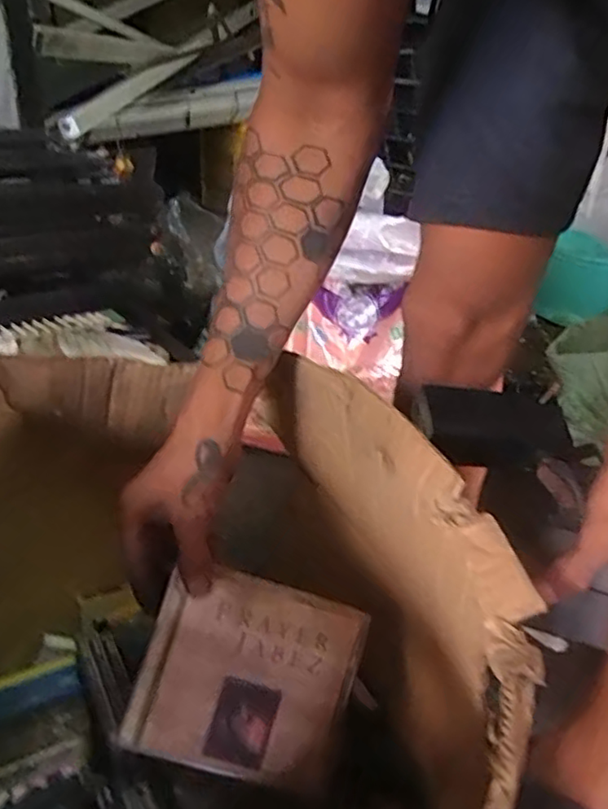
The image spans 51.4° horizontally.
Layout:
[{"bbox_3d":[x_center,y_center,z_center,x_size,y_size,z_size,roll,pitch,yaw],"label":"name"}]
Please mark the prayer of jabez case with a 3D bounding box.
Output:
[{"bbox_3d":[-0.039,0.184,0.429,0.142,0.123,0.009,17,-12,-4],"label":"prayer of jabez case"}]

